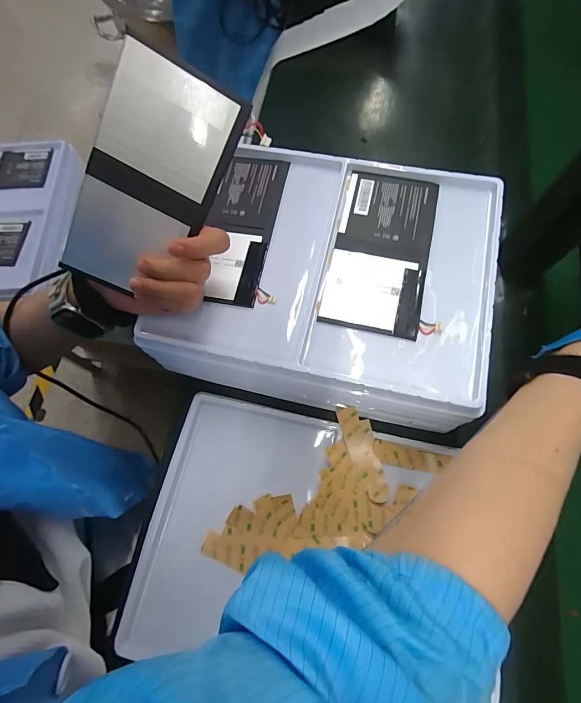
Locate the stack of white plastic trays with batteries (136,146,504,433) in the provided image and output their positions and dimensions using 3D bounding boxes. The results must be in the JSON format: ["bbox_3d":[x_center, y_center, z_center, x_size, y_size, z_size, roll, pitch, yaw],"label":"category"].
[{"bbox_3d":[0.037,-0.074,0.379,0.328,0.086,0.247,13,71,6],"label":"stack of white plastic trays with batteries"}]

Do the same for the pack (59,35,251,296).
[{"bbox_3d":[-0.109,-0.125,0.279,0.090,0.005,0.169,24,109,-15],"label":"pack"}]

